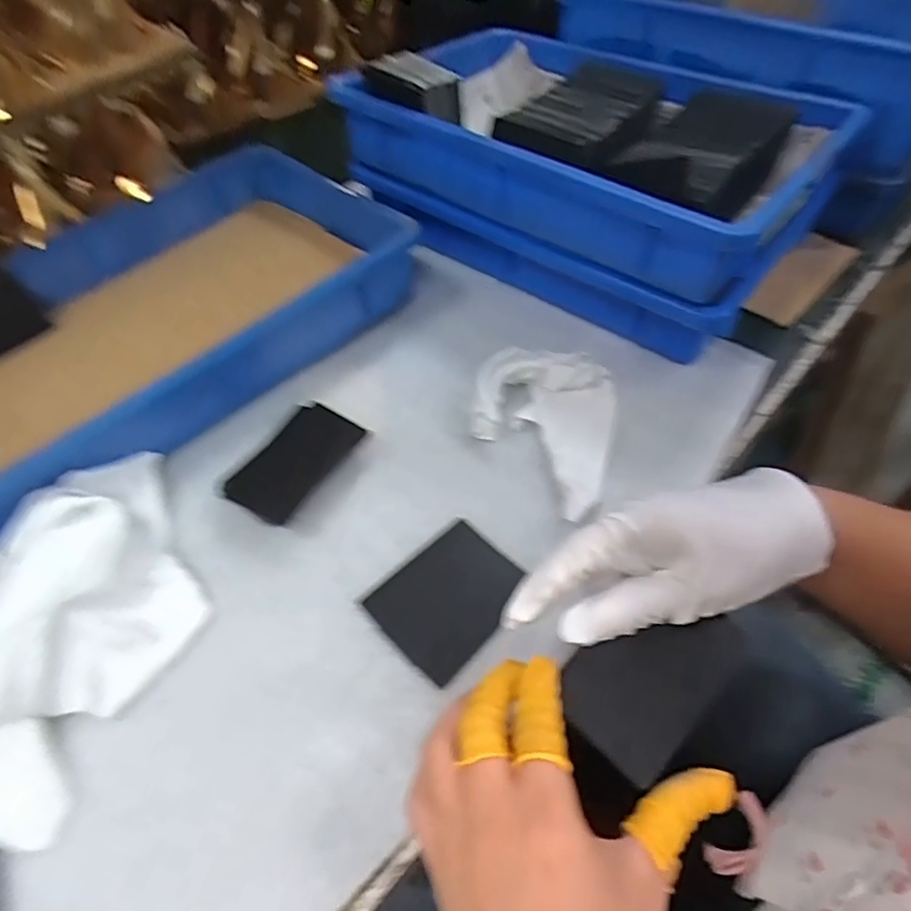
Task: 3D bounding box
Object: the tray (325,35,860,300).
[{"bbox_3d":[0.105,-0.285,0.515,0.390,0.086,0.247,32,58,24],"label":"tray"}]

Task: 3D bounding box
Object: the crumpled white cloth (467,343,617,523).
[{"bbox_3d":[0.060,-0.022,0.419,0.098,0.029,0.119,14,55,10],"label":"crumpled white cloth"}]

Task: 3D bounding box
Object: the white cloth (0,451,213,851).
[{"bbox_3d":[-0.215,0.088,0.333,0.118,0.040,0.204,18,56,13],"label":"white cloth"}]

